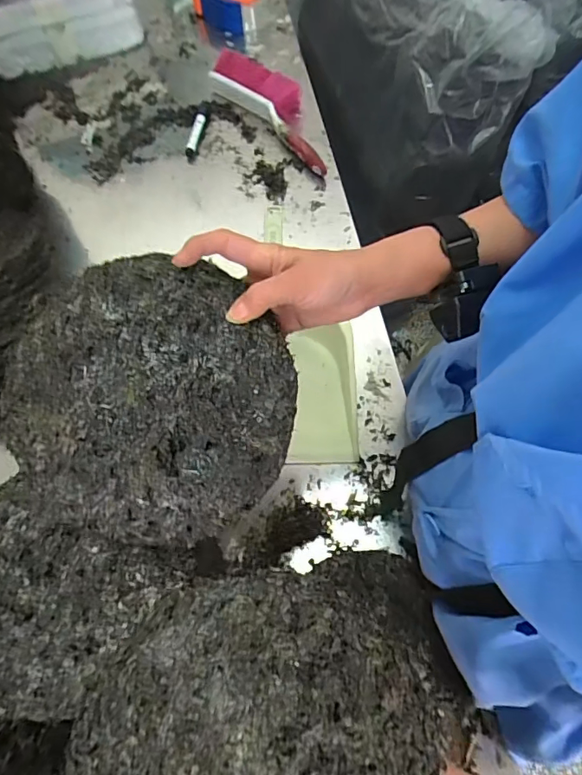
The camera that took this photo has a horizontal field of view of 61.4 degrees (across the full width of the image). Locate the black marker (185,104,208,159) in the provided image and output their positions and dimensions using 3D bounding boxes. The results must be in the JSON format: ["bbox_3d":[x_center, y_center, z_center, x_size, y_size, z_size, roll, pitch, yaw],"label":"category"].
[{"bbox_3d":[-0.162,-0.456,0.865,0.026,0.022,0.124,6,65,5],"label":"black marker"}]

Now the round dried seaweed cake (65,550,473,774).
[{"bbox_3d":[-0.010,0.200,0.275,0.218,0.015,0.193,-11,47,-3],"label":"round dried seaweed cake"}]

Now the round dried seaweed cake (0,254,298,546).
[{"bbox_3d":[-0.097,0.009,0.349,0.193,0.010,0.194,0,92,-8],"label":"round dried seaweed cake"}]

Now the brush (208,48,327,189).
[{"bbox_3d":[-0.017,-0.480,0.845,0.095,0.052,0.317,-36,68,-13],"label":"brush"}]

